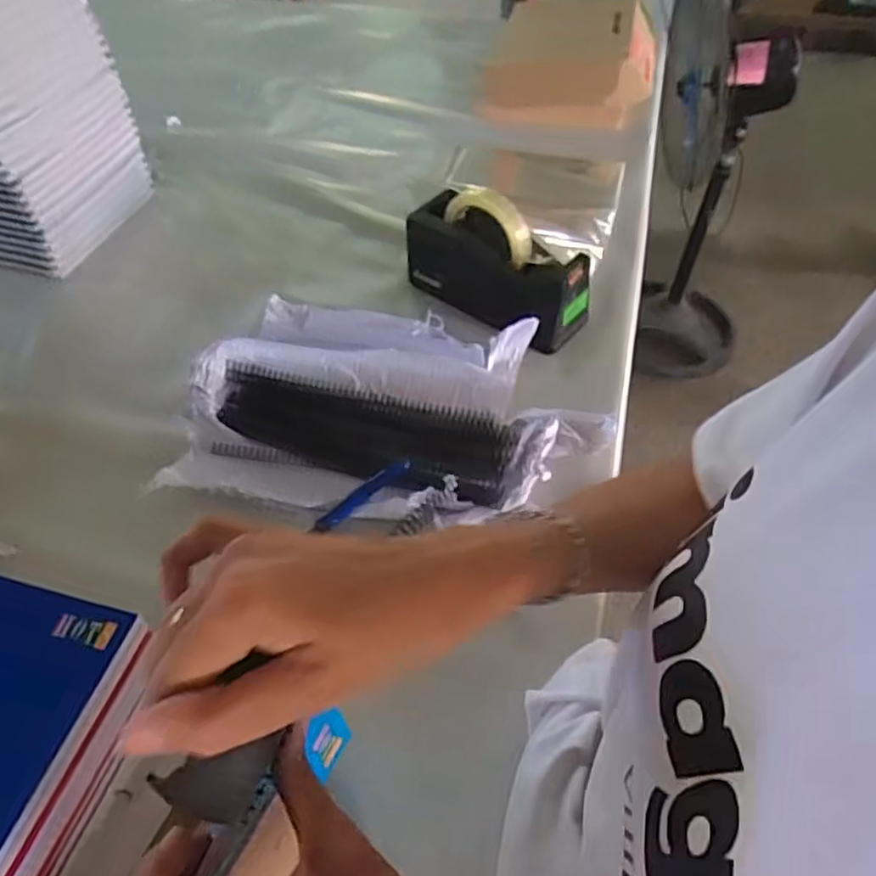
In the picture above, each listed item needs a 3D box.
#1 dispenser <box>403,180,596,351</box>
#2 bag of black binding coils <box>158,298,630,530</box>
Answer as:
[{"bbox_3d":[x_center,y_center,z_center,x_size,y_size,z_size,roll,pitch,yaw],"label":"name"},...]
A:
[{"bbox_3d":[0.065,-0.193,0.717,0.206,0.118,0.075,30,58,23],"label":"dispenser"},{"bbox_3d":[-0.041,-0.030,0.644,0.378,0.039,0.231,8,52,7],"label":"bag of black binding coils"}]

